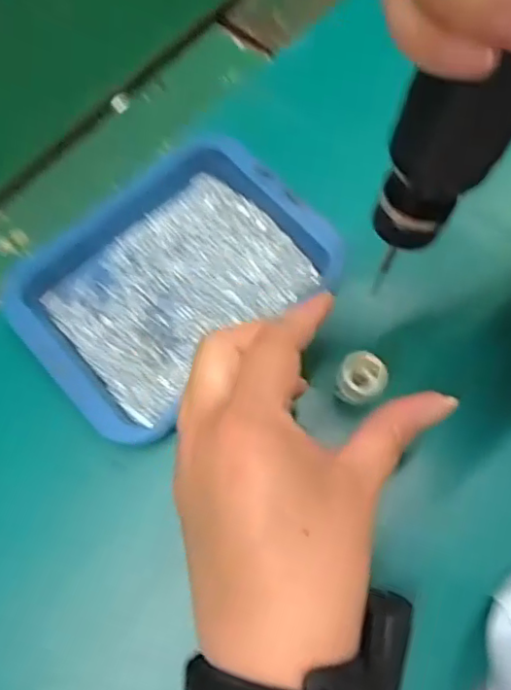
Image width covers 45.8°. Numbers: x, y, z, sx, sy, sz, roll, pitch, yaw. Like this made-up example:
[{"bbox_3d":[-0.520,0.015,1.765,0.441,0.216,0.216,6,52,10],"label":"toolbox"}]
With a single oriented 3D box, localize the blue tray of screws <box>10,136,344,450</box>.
[{"bbox_3d":[-0.047,-0.038,0.326,0.155,0.028,0.121,-41,74,-13],"label":"blue tray of screws"}]

